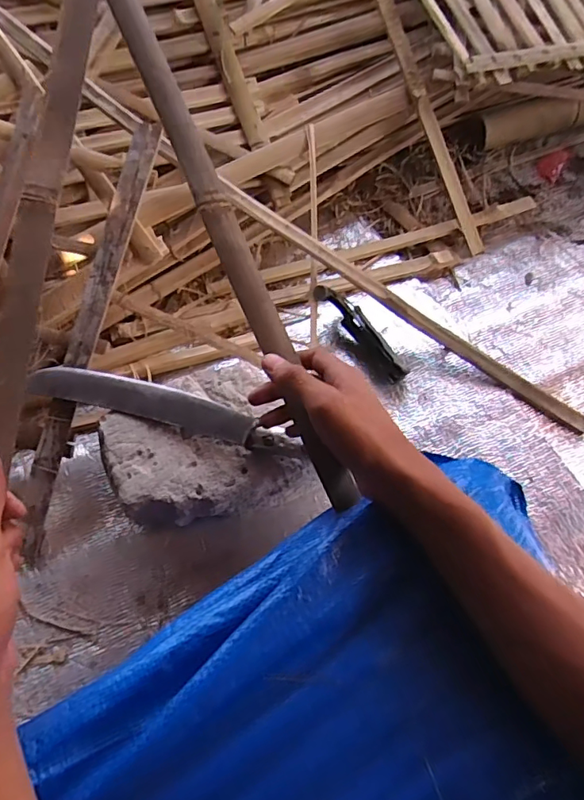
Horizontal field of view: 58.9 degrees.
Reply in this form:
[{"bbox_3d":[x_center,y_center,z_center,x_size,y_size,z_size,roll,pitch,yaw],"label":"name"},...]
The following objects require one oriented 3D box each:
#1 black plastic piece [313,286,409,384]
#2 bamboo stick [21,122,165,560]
[{"bbox_3d":[0.090,-0.089,0.668,0.033,0.020,0.158,-35,78,-17],"label":"black plastic piece"},{"bbox_3d":[-0.231,-0.079,0.586,0.035,0.016,0.505,13,84,10],"label":"bamboo stick"}]

